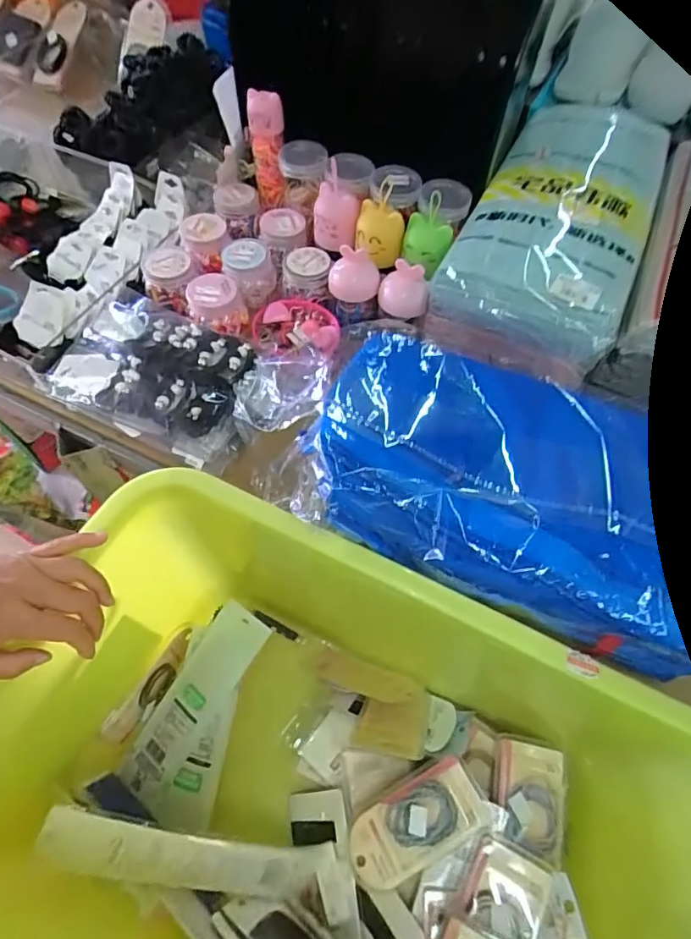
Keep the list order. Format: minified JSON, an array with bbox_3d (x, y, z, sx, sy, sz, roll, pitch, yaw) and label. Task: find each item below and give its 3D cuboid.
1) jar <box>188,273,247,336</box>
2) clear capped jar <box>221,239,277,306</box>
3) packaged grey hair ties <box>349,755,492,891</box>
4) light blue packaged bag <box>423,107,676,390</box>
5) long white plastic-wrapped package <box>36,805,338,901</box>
[{"bbox_3d":[-0.138,-0.175,0.515,0.050,0.040,0.054,1,62,-2],"label":"jar"},{"bbox_3d":[-0.108,-0.223,0.554,0.053,0.055,0.048,-13,63,-9],"label":"clear capped jar"},{"bbox_3d":[0.067,0.346,0.469,0.137,0.028,0.067,-33,67,-2],"label":"packaged grey hair ties"},{"bbox_3d":[0.210,-0.236,0.497,0.165,0.112,0.278,24,63,10],"label":"light blue packaged bag"},{"bbox_3d":[-0.140,0.365,0.453,0.271,0.042,0.051,23,61,-17],"label":"long white plastic-wrapped package"}]

